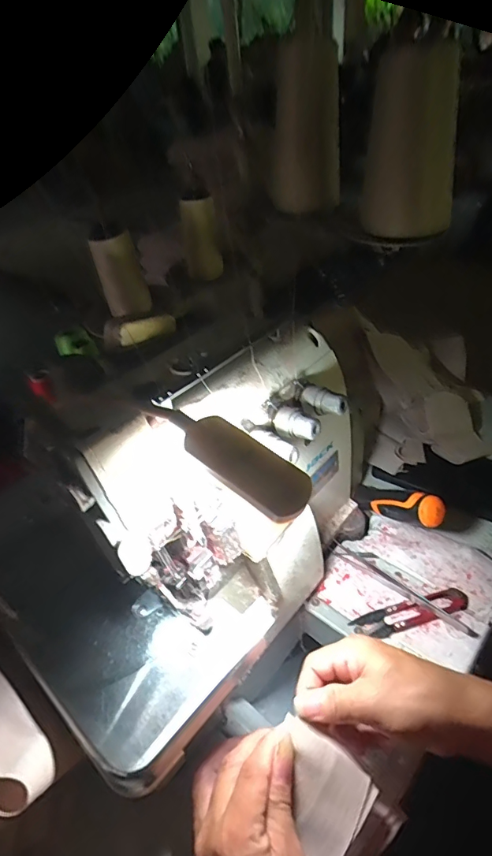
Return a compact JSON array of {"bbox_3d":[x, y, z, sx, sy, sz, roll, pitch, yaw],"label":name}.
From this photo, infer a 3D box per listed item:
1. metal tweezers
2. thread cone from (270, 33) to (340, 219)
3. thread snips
[{"bbox_3d":[0.141,0.145,0.428,0.146,0.008,0.017,30,51,36],"label":"metal tweezers"},{"bbox_3d":[0.073,-0.350,0.542,0.064,0.164,0.060,-22,42,-18],"label":"thread cone"},{"bbox_3d":[0.147,0.164,0.407,0.105,0.007,0.023,-14,40,-9],"label":"thread snips"}]

